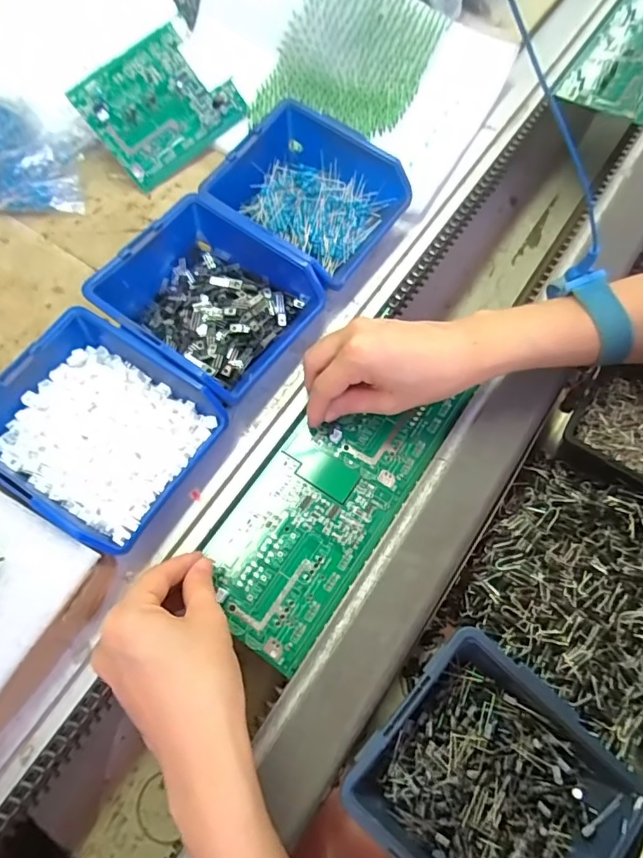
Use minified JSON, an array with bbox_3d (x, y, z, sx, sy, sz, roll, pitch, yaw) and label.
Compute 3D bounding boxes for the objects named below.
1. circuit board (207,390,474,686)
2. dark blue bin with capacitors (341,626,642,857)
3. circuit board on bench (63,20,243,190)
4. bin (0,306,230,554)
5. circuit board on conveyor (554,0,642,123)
[{"bbox_3d":[0.008,0.045,0.351,0.097,0.006,0.212,38,74,16],"label":"circuit board"},{"bbox_3d":[0.099,0.203,0.283,0.136,0.039,0.120,37,73,16],"label":"dark blue bin with capacitors"},{"bbox_3d":[-0.143,-0.293,0.453,0.127,0.005,0.092,-43,111,-10],"label":"circuit board on bench"},{"bbox_3d":[-0.149,0.002,0.331,0.133,0.054,0.118,33,67,6],"label":"bin"},{"bbox_3d":[0.342,-0.411,0.526,0.092,0.015,0.239,32,72,14],"label":"circuit board on conveyor"}]

